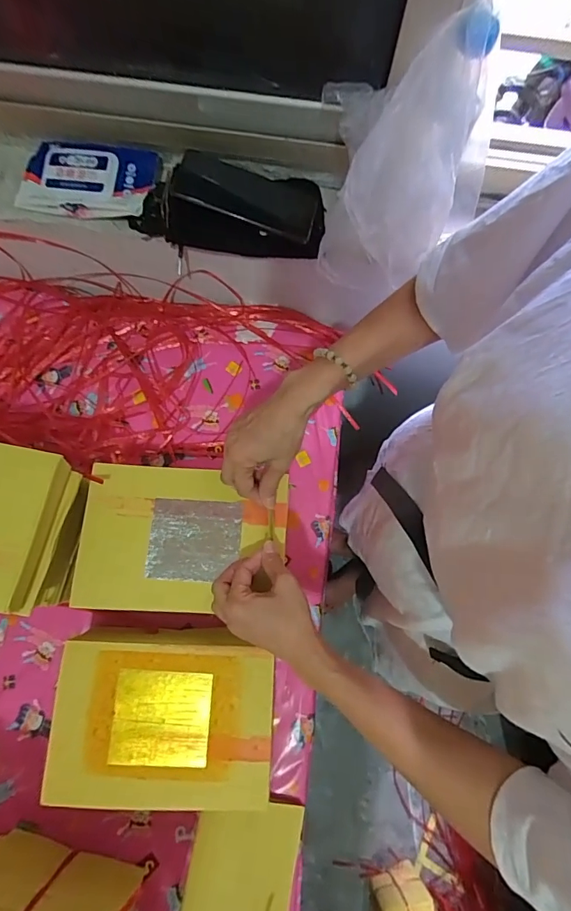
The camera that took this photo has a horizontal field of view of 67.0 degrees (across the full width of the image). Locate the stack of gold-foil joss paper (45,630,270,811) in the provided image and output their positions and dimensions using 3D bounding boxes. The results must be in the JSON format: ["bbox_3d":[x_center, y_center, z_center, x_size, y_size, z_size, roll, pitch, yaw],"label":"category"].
[{"bbox_3d":[-0.131,0.288,0.499,0.229,0.088,0.169,2,75,-1],"label":"stack of gold-foil joss paper"}]

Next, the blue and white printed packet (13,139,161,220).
[{"bbox_3d":[-0.253,-0.354,0.548,0.169,0.034,0.098,9,75,0],"label":"blue and white printed packet"}]

